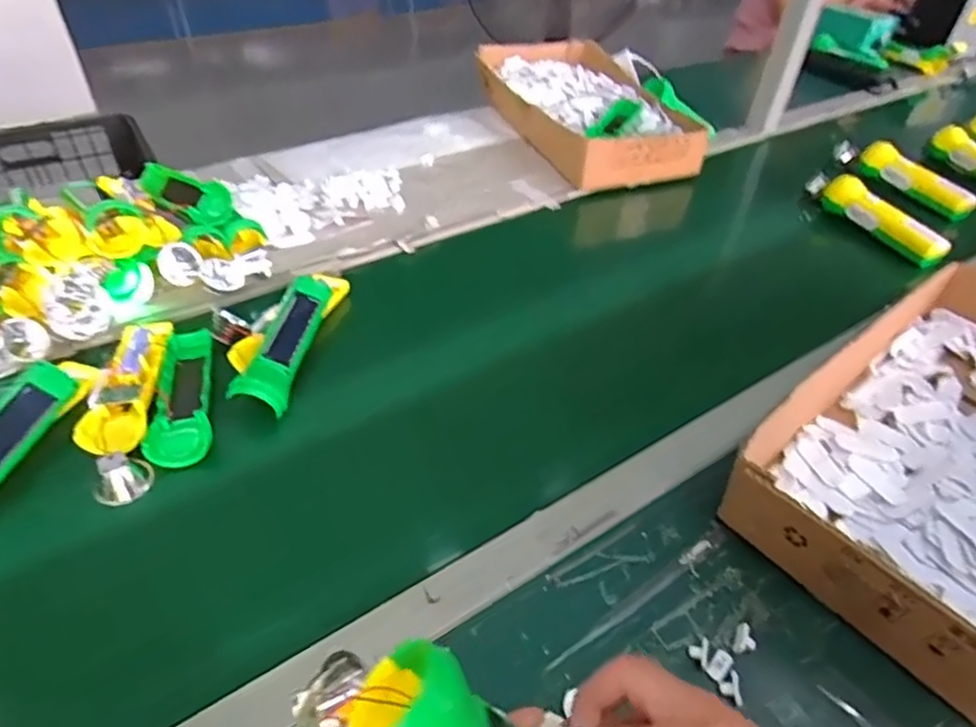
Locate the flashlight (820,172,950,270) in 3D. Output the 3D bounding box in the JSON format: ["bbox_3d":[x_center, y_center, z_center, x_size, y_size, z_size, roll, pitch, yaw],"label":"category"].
[{"bbox_3d":[0.550,-0.204,0.853,0.044,0.048,0.210,-13,45,-16],"label":"flashlight"}]

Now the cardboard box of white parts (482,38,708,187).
[{"bbox_3d":[0.154,-0.421,1.011,0.225,0.074,0.421,-17,46,-19],"label":"cardboard box of white parts"}]

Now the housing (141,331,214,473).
[{"bbox_3d":[-0.284,0.027,0.571,0.047,0.022,0.164,-11,46,-12],"label":"housing"}]

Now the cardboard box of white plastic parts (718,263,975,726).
[{"bbox_3d":[0.405,0.065,0.520,0.433,0.093,0.216,-33,54,-30],"label":"cardboard box of white plastic parts"}]

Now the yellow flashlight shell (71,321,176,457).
[{"bbox_3d":[-0.335,0.016,0.568,0.051,0.022,0.167,-7,45,-8],"label":"yellow flashlight shell"}]

